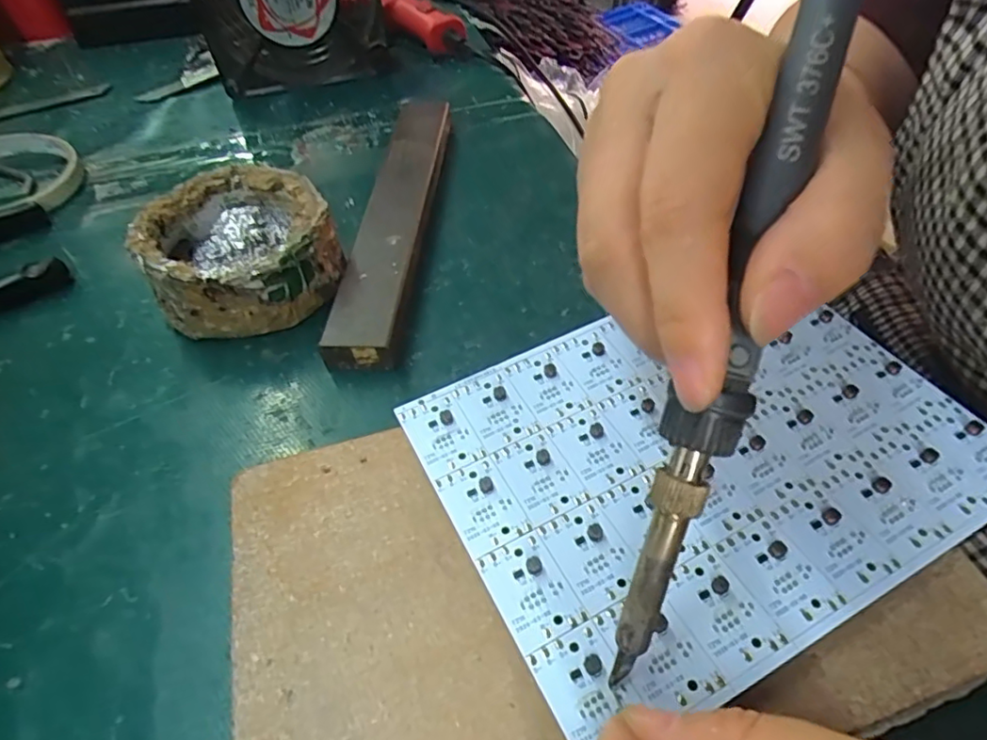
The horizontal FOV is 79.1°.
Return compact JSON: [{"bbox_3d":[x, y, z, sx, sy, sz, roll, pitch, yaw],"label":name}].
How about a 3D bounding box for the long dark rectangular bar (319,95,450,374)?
[{"bbox_3d":[-0.048,-0.089,0.319,0.033,0.018,0.221,2,49,5],"label":"long dark rectangular bar"}]

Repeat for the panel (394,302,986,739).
[{"bbox_3d":[0.068,0.024,0.198,0.166,0.005,0.123,-23,52,-16],"label":"panel"}]

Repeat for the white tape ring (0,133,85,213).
[{"bbox_3d":[-0.292,-0.113,0.357,0.083,0.015,0.095,-38,57,-26],"label":"white tape ring"}]

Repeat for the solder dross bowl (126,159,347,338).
[{"bbox_3d":[-0.117,-0.056,0.278,0.080,0.041,0.080,-1,49,2],"label":"solder dross bowl"}]

